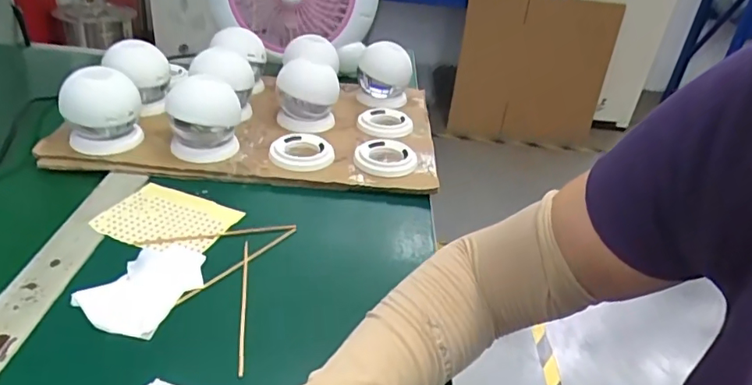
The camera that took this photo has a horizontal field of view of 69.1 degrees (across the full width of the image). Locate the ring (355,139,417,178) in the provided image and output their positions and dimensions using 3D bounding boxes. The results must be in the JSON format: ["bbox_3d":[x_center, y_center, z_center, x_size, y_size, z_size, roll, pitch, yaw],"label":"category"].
[{"bbox_3d":[0.011,-0.038,0.627,0.068,0.017,0.076,12,32,8],"label":"ring"}]

